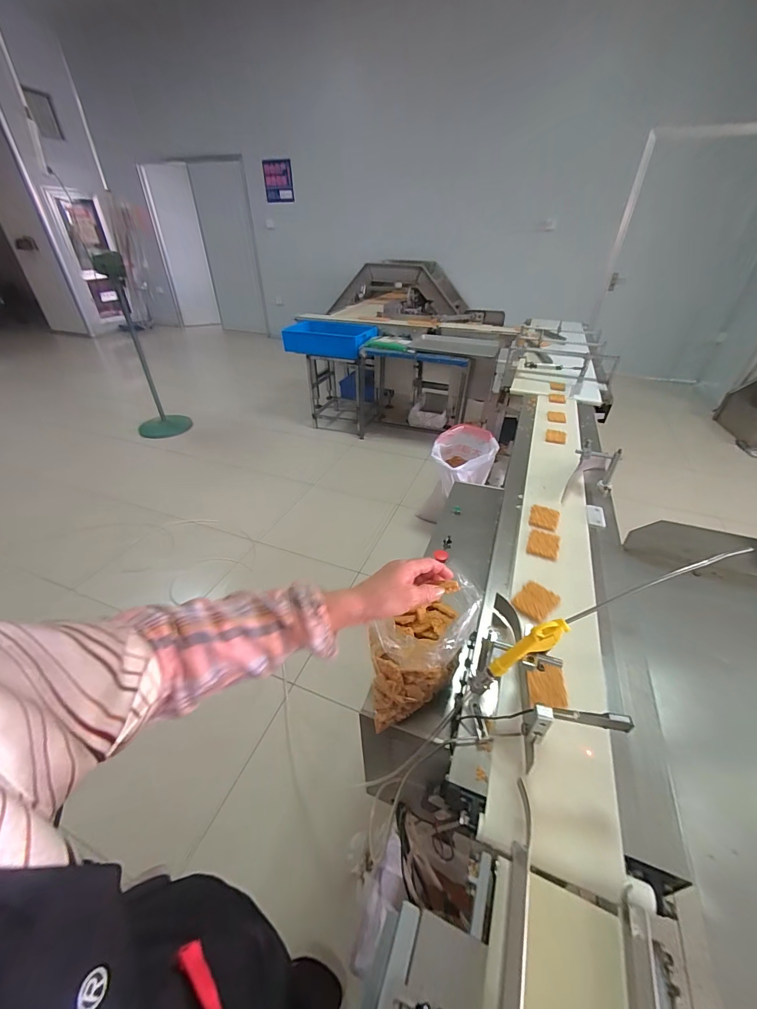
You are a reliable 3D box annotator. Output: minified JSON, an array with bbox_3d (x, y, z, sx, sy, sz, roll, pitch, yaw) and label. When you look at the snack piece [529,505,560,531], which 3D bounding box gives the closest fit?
[{"bbox_3d":[0.434,0.032,0.970,0.069,0.008,0.092,17,40,21],"label":"snack piece"}]

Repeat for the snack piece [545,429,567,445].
[{"bbox_3d":[0.642,-0.246,1.342,0.066,0.015,0.089,15,39,19],"label":"snack piece"}]

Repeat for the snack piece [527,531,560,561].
[{"bbox_3d":[0.398,0.097,0.893,0.066,0.009,0.086,16,39,20],"label":"snack piece"}]

